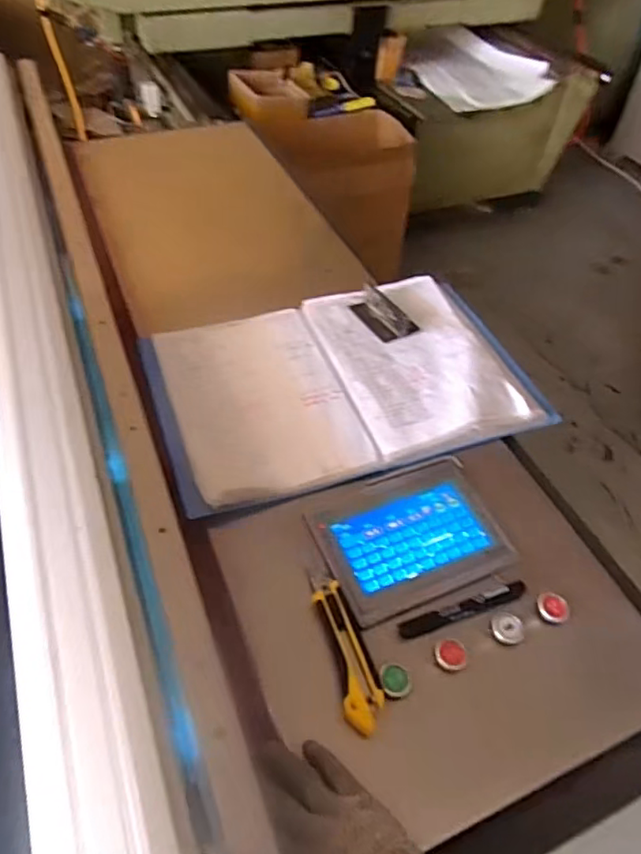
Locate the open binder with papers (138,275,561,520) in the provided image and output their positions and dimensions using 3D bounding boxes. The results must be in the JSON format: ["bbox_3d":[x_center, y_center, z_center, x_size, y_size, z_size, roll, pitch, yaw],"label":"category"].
[{"bbox_3d":[0.033,-0.071,0.764,0.480,0.025,0.316,-12,52,-14],"label":"open binder with papers"}]

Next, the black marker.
[{"bbox_3d":[0.144,0.180,0.579,0.138,0.013,0.017,-15,52,-16],"label":"black marker"}]

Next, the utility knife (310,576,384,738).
[{"bbox_3d":[0.022,0.204,0.540,0.033,0.016,0.148,-13,52,-14],"label":"utility knife"}]

